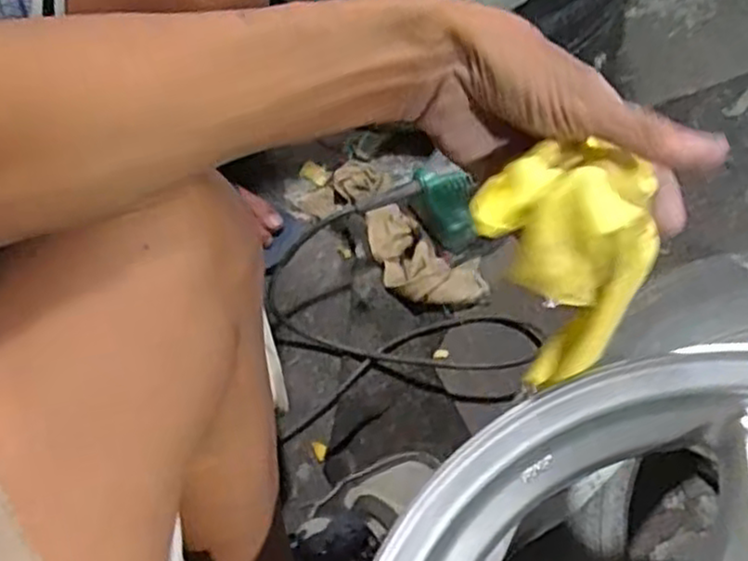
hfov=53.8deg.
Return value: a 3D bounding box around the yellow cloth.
[{"bbox_3d":[0.097,-0.012,0.368,0.075,0.110,0.078,-37,66,-17],"label":"yellow cloth"}]

